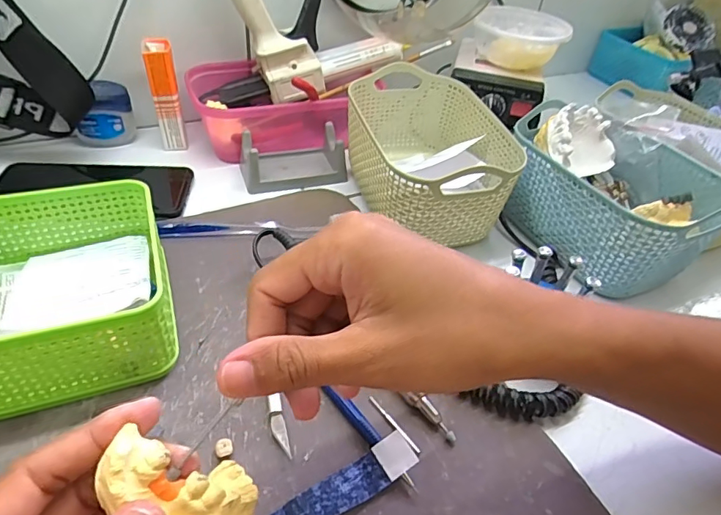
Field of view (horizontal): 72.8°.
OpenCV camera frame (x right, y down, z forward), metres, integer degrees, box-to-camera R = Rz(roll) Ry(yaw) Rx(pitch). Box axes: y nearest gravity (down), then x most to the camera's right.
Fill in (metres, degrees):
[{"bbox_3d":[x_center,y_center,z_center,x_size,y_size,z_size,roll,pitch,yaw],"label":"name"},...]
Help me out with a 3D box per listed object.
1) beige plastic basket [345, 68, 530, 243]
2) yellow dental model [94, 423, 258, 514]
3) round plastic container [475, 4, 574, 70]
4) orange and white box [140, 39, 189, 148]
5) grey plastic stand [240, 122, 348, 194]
[{"bbox_3d":[0.058,-0.087,0.433,0.114,0.083,0.171,-6,44,-14],"label":"beige plastic basket"},{"bbox_3d":[-0.065,0.086,0.183,0.064,0.020,0.037,40,28,-34],"label":"yellow dental model"},{"bbox_3d":[0.171,-0.234,0.532,0.091,0.054,0.091,13,42,6],"label":"round plastic container"},{"bbox_3d":[-0.189,-0.154,0.474,0.025,0.097,0.039,-11,45,-19],"label":"orange and white box"},{"bbox_3d":[-0.068,-0.101,0.473,0.096,0.035,0.066,-10,45,-18],"label":"grey plastic stand"}]

